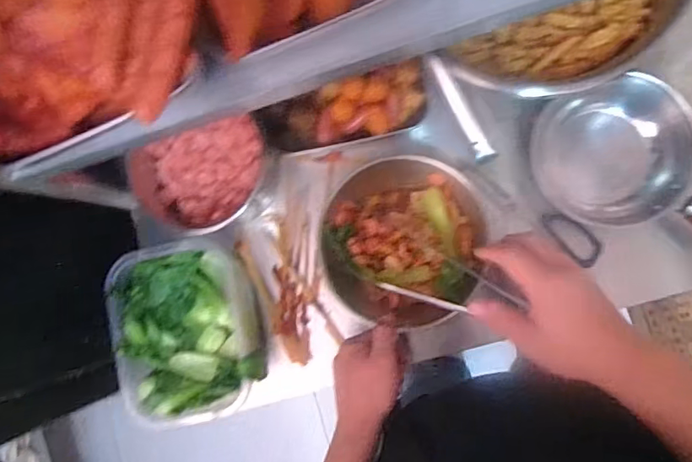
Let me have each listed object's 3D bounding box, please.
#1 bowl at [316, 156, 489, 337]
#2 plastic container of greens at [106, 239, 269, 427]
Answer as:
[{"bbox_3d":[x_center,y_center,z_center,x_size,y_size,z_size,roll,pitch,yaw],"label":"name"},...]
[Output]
[{"bbox_3d":[0.064,0.008,0.595,0.173,0.065,0.184,-1,86,8],"label":"bowl"},{"bbox_3d":[-0.170,0.112,0.614,0.149,0.102,0.192,-13,85,7],"label":"plastic container of greens"}]

